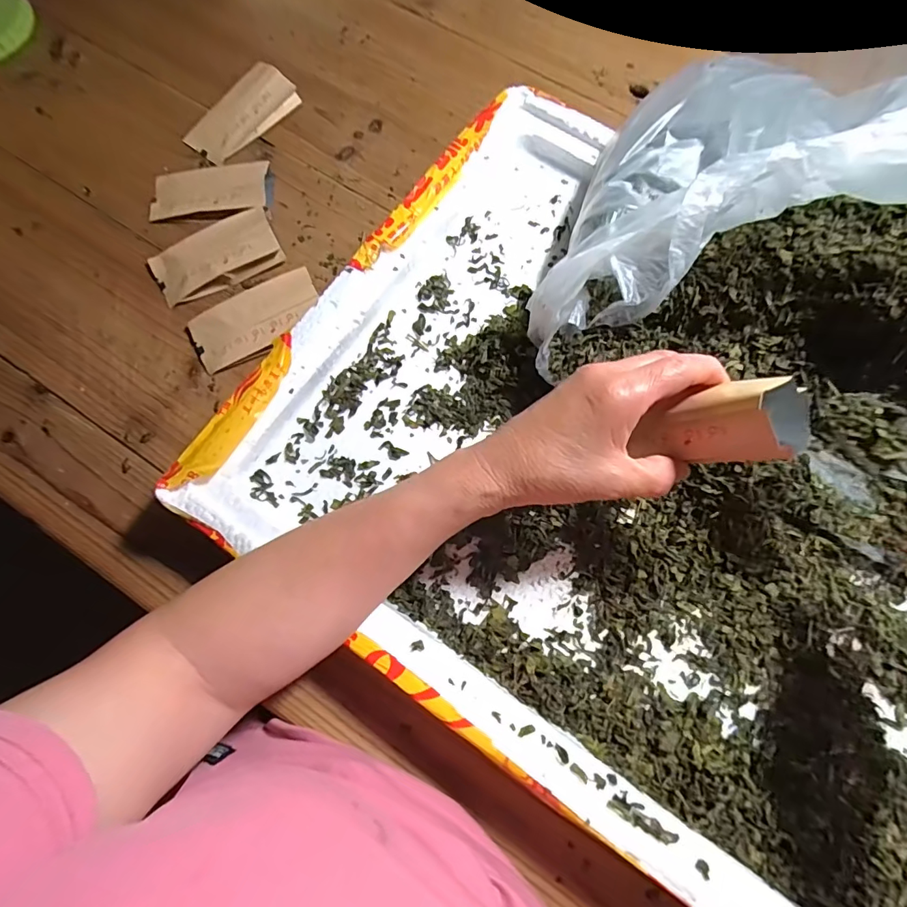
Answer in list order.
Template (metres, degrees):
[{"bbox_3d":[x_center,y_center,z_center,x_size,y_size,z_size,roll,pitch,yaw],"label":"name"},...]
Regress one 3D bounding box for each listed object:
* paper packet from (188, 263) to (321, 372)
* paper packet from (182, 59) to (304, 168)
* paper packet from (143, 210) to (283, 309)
[{"bbox_3d":[-0.164,-0.110,0.393,0.109,0.023,0.046,-22,74,-7],"label":"paper packet"},{"bbox_3d":[-0.203,-0.326,0.461,0.111,0.014,0.046,-43,103,-7],"label":"paper packet"},{"bbox_3d":[-0.205,-0.169,0.409,0.109,0.023,0.049,-19,77,-5],"label":"paper packet"}]

